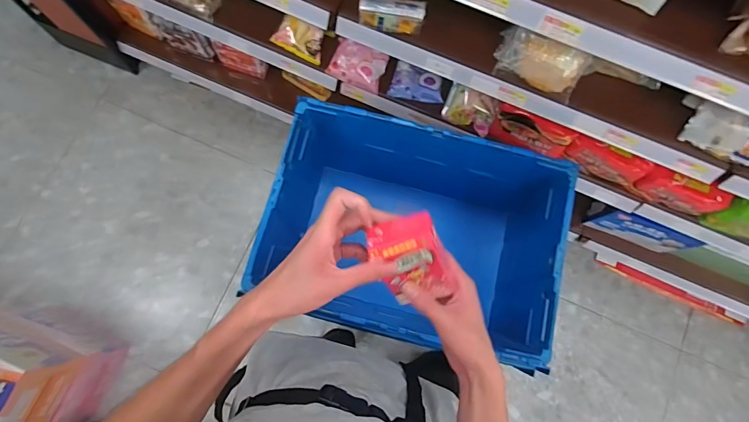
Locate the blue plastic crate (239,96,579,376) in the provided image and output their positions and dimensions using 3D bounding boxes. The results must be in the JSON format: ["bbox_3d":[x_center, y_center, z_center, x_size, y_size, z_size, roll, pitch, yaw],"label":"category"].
[{"bbox_3d":[0.078,0.061,0.945,0.582,0.325,0.416,15,78,2],"label":"blue plastic crate"}]

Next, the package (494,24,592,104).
[{"bbox_3d":[0.338,-0.304,0.842,0.177,0.090,0.079,30,79,5],"label":"package"}]

